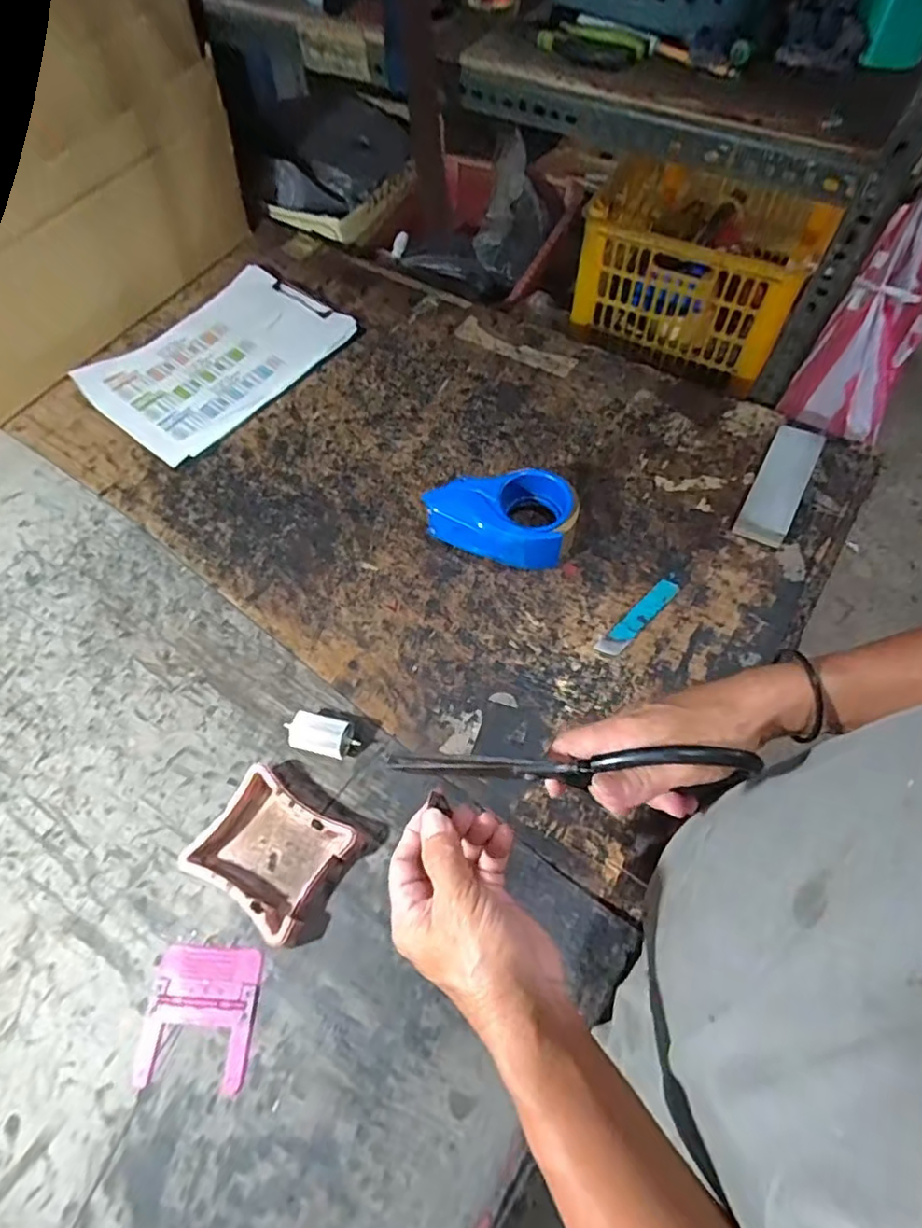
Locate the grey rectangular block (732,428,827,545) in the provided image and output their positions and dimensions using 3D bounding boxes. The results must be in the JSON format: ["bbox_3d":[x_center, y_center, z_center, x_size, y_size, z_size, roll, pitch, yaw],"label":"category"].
[{"bbox_3d":[0.355,-0.145,0.685,0.052,0.037,0.148,25,66,15],"label":"grey rectangular block"}]

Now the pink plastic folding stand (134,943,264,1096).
[{"bbox_3d":[-0.211,0.321,0.497,0.088,0.004,0.096,2,62,4],"label":"pink plastic folding stand"}]

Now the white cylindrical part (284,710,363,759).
[{"bbox_3d":[-0.131,0.116,0.587,0.070,0.030,0.034,12,64,9],"label":"white cylindrical part"}]

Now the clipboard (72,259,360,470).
[{"bbox_3d":[-0.335,-0.357,0.859,0.227,0.031,0.327,32,68,18],"label":"clipboard"}]

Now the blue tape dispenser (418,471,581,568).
[{"bbox_3d":[0.047,-0.111,0.678,0.152,0.063,0.091,19,65,13],"label":"blue tape dispenser"}]

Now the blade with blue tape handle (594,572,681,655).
[{"bbox_3d":[0.189,0.000,0.642,0.121,0.004,0.024,-41,68,-17],"label":"blade with blue tape handle"}]

